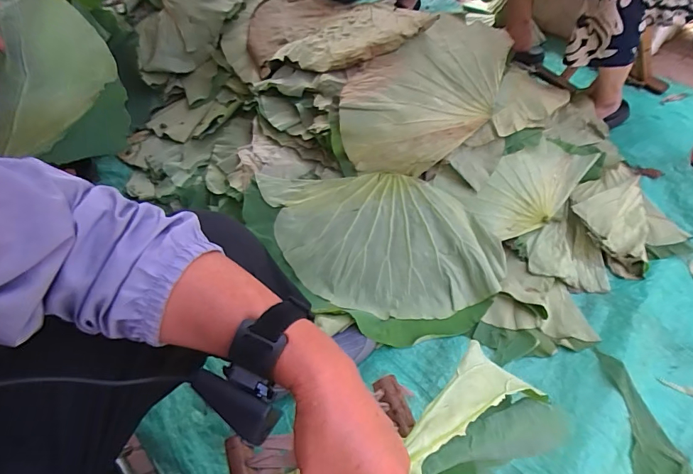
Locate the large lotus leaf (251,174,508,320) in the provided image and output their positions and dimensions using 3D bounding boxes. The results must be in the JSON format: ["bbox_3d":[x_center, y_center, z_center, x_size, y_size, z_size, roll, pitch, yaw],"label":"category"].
[{"bbox_3d":[0.079,0.011,0.941,0.526,0.057,0.348,-6,80,5],"label":"large lotus leaf"}]

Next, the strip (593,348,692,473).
[{"bbox_3d":[0.538,0.350,0.718,0.100,0.046,0.313,-5,54,1],"label":"strip"}]

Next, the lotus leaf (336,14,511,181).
[{"bbox_3d":[0.196,-0.367,1.046,0.347,0.190,0.486,17,53,14],"label":"lotus leaf"}]

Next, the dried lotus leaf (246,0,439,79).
[{"bbox_3d":[-0.079,-0.615,1.246,0.385,0.122,0.689,-33,46,-19],"label":"dried lotus leaf"}]

